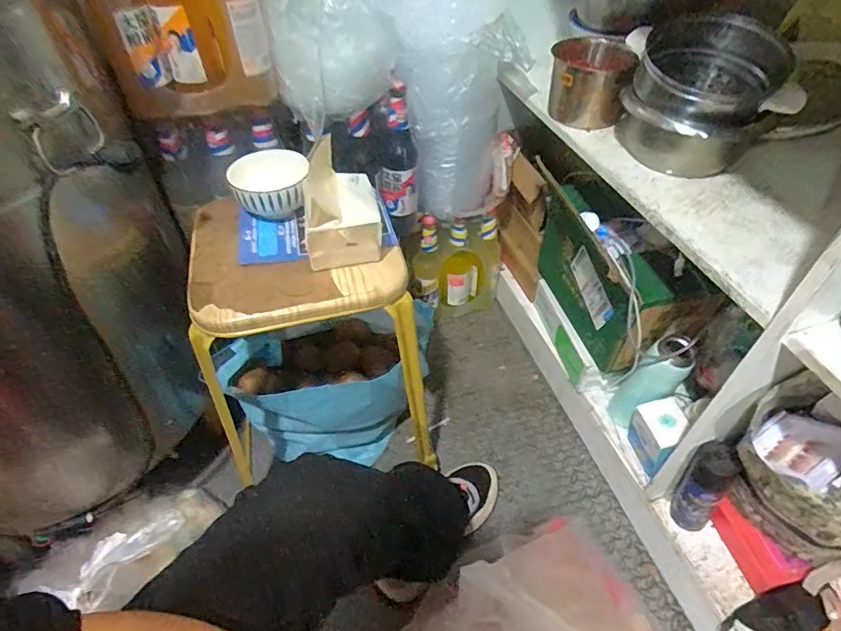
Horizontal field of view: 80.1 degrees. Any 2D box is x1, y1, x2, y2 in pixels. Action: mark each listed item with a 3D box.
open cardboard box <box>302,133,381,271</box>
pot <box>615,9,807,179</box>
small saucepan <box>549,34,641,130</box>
[{"bbox_3d":[-0.101,-0.139,0.631,0.092,0.108,0.112,-7,47,-6],"label":"open cardboard box"},{"bbox_3d":[0.385,-0.308,0.700,0.182,0.155,0.169,0,47,0],"label":"pot"},{"bbox_3d":[0.269,-0.378,0.807,0.116,0.106,0.110,6,47,6],"label":"small saucepan"}]

